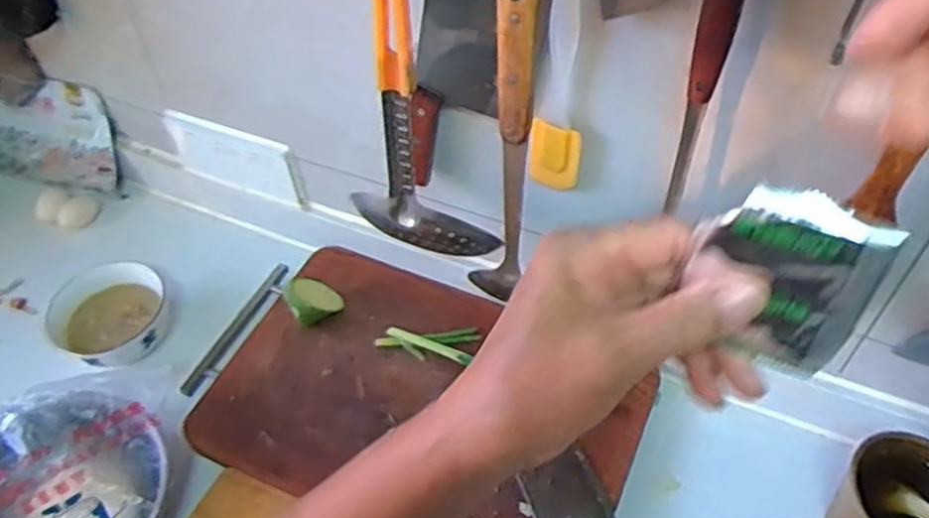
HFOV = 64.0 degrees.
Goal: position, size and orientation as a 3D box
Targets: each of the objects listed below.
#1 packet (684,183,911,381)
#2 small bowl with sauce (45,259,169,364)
[{"bbox_3d":[0.118,0.009,0.281,0.061,0.076,0.008,20,40,12],"label":"packet"},{"bbox_3d":[-0.402,0.069,0.861,0.116,0.072,0.123,-1,51,1],"label":"small bowl with sauce"}]

